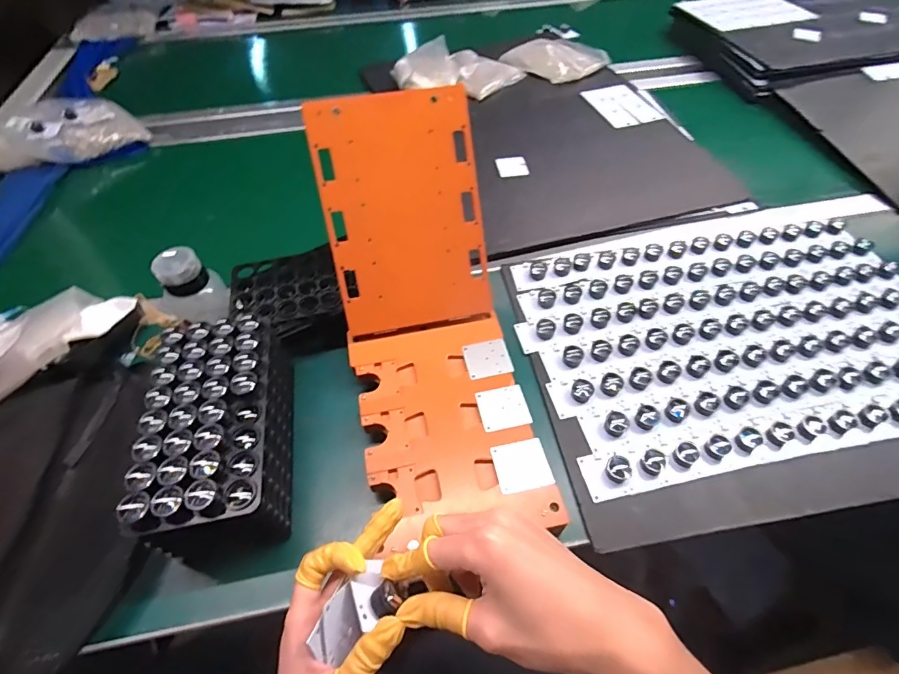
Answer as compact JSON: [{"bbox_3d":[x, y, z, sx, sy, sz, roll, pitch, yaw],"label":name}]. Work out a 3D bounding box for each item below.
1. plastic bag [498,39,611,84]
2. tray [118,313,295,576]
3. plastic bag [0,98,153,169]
[{"bbox_3d":[0.225,-0.596,0.950,0.184,0.024,0.159,37,63,26],"label":"plastic bag"},{"bbox_3d":[-0.208,0.093,0.413,0.100,0.103,0.202,-9,54,-5],"label":"tray"},{"bbox_3d":[-0.691,-0.358,0.796,0.258,0.046,0.136,-29,57,-18],"label":"plastic bag"}]

